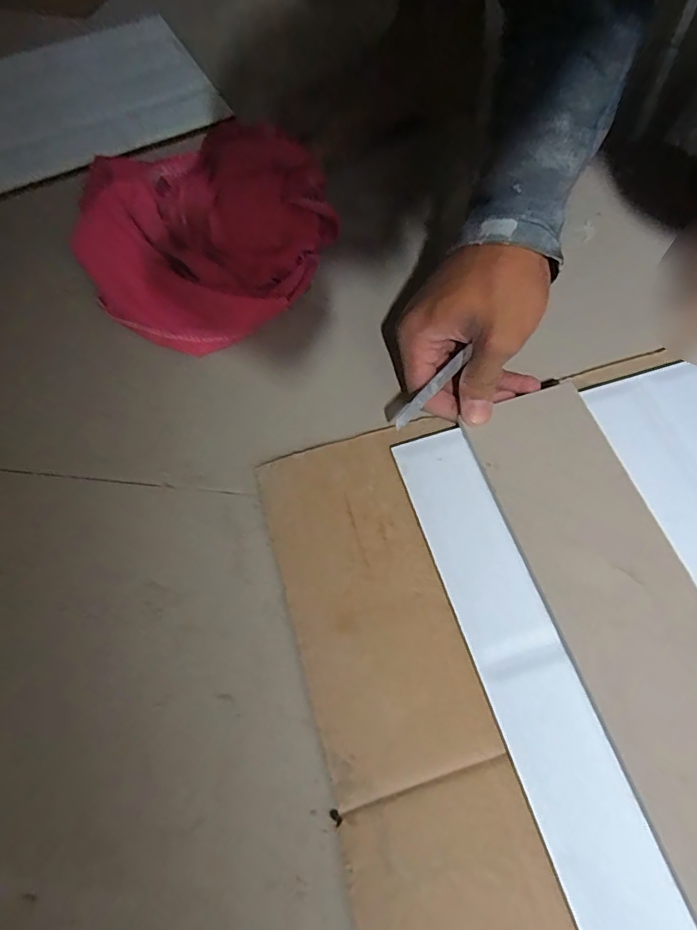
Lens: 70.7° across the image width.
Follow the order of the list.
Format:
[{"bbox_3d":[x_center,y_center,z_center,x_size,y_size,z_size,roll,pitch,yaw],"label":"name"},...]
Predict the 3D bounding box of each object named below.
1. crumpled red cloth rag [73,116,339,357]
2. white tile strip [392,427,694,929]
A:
[{"bbox_3d":[-0.121,-0.184,0.393,0.184,0.087,0.188,18,67,10],"label":"crumpled red cloth rag"},{"bbox_3d":[0.111,0.155,0.256,0.051,0.010,0.399,-16,66,-5],"label":"white tile strip"}]

